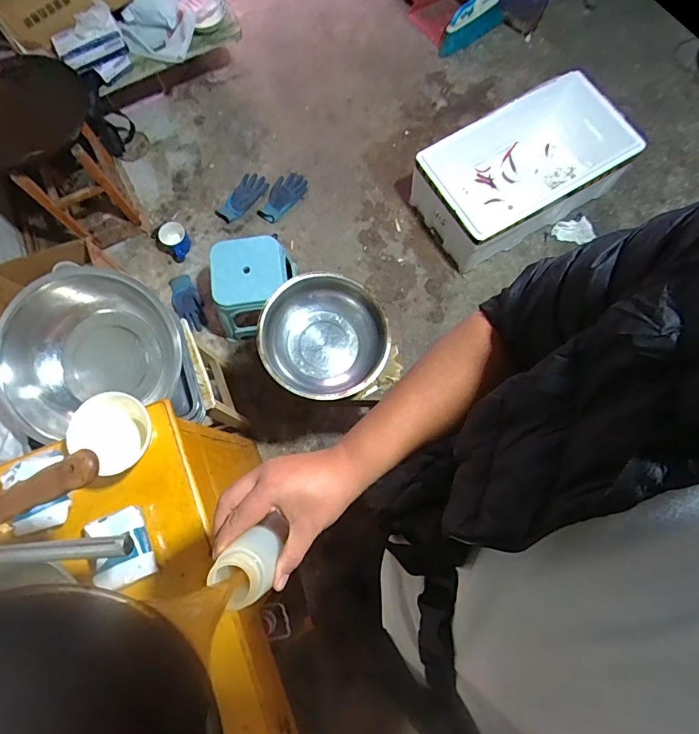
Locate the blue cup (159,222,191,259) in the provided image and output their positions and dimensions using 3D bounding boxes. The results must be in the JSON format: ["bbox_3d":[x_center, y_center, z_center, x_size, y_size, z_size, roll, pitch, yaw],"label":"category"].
[{"bbox_3d":[-0.649,-0.476,1.667,0.103,0.073,0.124,-40,79,-8],"label":"blue cup"}]

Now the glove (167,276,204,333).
[{"bbox_3d":[-0.602,-0.242,1.661,0.098,0.075,0.236,-28,78,-6],"label":"glove"}]

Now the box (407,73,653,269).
[{"bbox_3d":[0.603,-0.683,1.589,0.657,0.301,0.381,-30,78,-6],"label":"box"}]

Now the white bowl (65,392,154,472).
[{"bbox_3d":[-0.397,0.111,0.750,0.115,0.062,0.128,21,78,6],"label":"white bowl"}]

